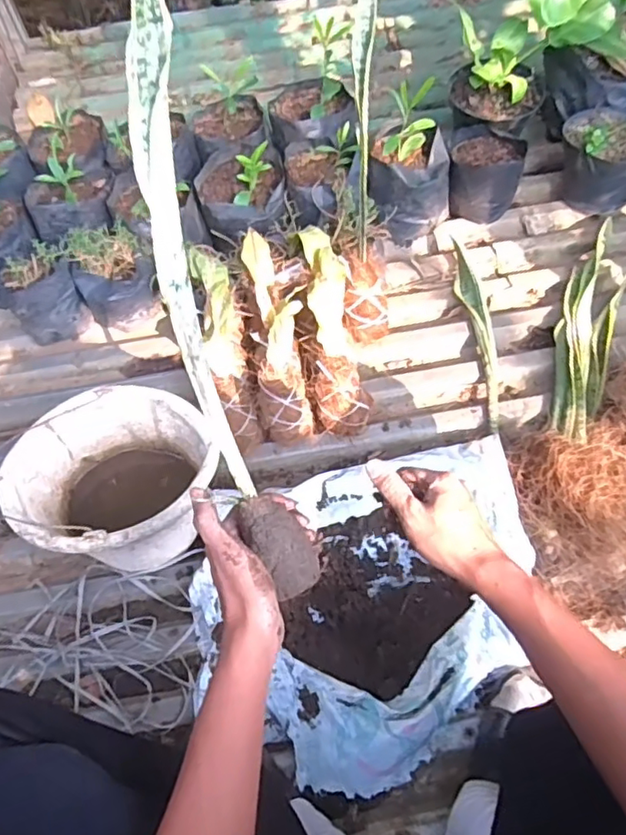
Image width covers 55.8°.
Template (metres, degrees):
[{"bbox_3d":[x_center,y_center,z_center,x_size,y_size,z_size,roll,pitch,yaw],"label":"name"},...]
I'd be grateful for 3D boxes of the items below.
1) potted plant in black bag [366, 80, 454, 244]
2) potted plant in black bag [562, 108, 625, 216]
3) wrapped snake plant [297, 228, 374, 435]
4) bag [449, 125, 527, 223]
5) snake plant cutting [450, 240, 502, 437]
[{"bbox_3d":[0.173,-0.435,1.040,0.148,0.216,0.124,2,60,4],"label":"potted plant in black bag"},{"bbox_3d":[0.532,-0.469,1.089,0.170,0.148,0.174,24,64,16],"label":"potted plant in black bag"},{"bbox_3d":[0.029,-0.136,0.895,0.073,0.076,0.320,-8,82,-2],"label":"wrapped snake plant"},{"bbox_3d":[0.313,-0.449,1.102,0.132,0.121,0.137,10,61,9],"label":"bag"},{"bbox_3d":[0.274,-0.145,0.974,0.045,0.027,0.382,-4,62,-1],"label":"snake plant cutting"}]

